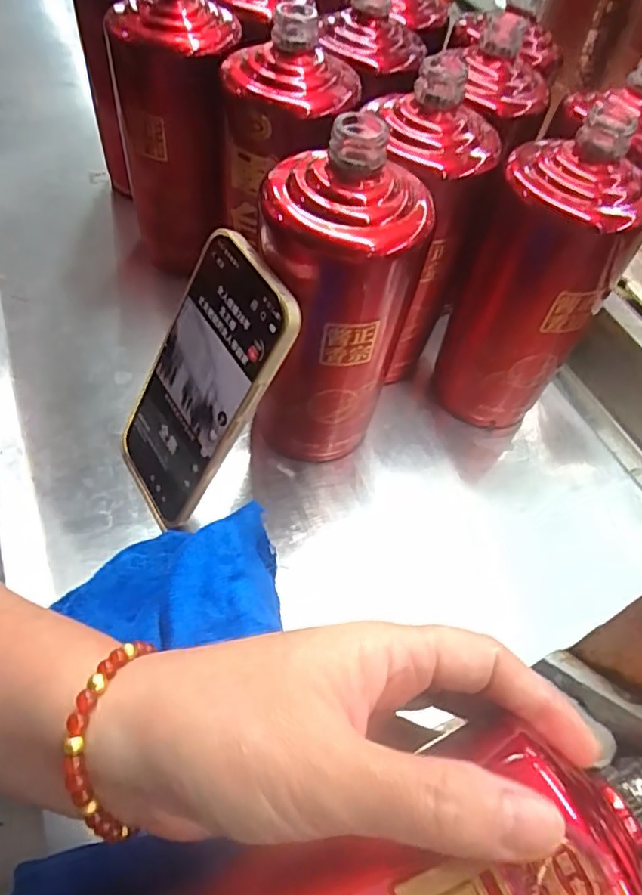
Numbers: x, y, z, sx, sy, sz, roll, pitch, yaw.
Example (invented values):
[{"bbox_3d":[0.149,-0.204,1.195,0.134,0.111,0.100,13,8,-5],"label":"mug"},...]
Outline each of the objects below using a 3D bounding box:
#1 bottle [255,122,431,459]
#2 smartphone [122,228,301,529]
[{"bbox_3d":[0.009,-0.069,0.330,0.078,0.193,0.077,11,55,4],"label":"bottle"},{"bbox_3d":[-0.067,-0.030,0.321,0.007,0.163,0.074,-9,54,-47],"label":"smartphone"}]

